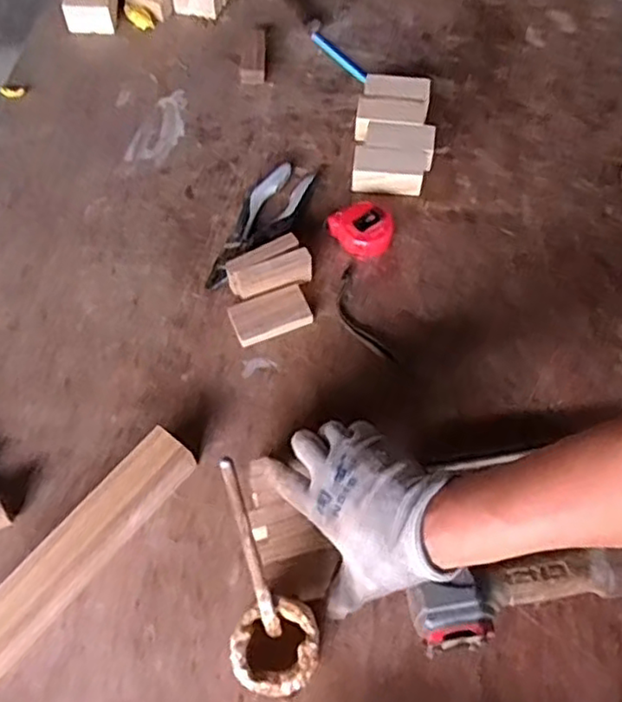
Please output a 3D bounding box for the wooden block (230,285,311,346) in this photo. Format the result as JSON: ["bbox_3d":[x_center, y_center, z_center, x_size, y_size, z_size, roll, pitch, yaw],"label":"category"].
[{"bbox_3d":[-0.043,-0.039,0.713,0.080,0.016,0.046,-16,64,-8],"label":"wooden block"}]

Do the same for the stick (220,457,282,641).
[{"bbox_3d":[-0.039,0.139,0.446,0.011,0.188,0.009,-13,38,-6],"label":"stick"}]

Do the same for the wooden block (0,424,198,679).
[{"bbox_3d":[-0.205,0.179,0.587,0.050,0.047,0.257,35,68,17],"label":"wooden block"}]

